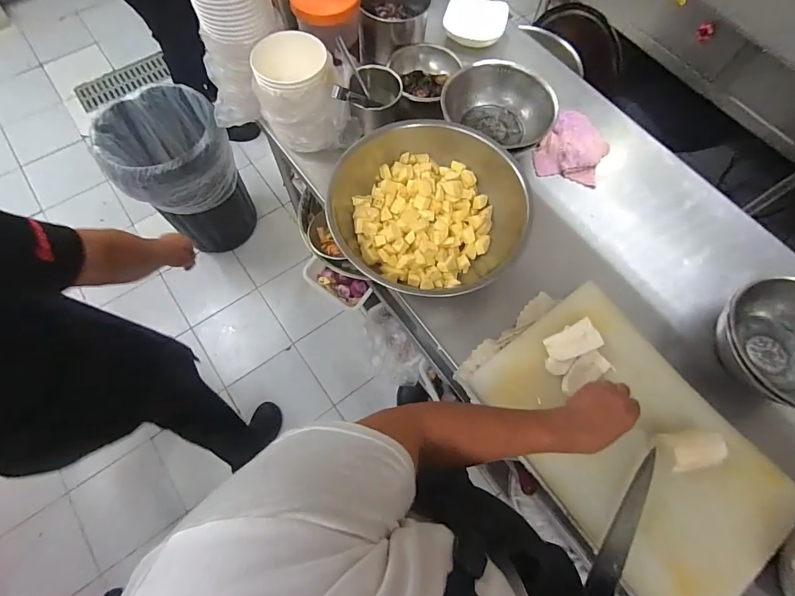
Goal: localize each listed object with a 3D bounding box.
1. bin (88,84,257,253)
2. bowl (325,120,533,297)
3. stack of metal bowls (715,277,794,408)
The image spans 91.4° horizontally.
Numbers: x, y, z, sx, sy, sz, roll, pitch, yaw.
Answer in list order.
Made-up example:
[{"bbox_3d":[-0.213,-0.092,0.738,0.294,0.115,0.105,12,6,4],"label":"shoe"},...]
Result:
[{"bbox_3d":[-0.797,-0.461,1.488,0.356,0.527,0.347,0,69,-1],"label":"bin"},{"bbox_3d":[0.053,-0.170,0.741,0.350,0.161,0.294,-20,71,-8],"label":"bowl"},{"bbox_3d":[0.664,0.082,0.650,0.252,0.084,0.200,8,69,2],"label":"stack of metal bowls"}]

